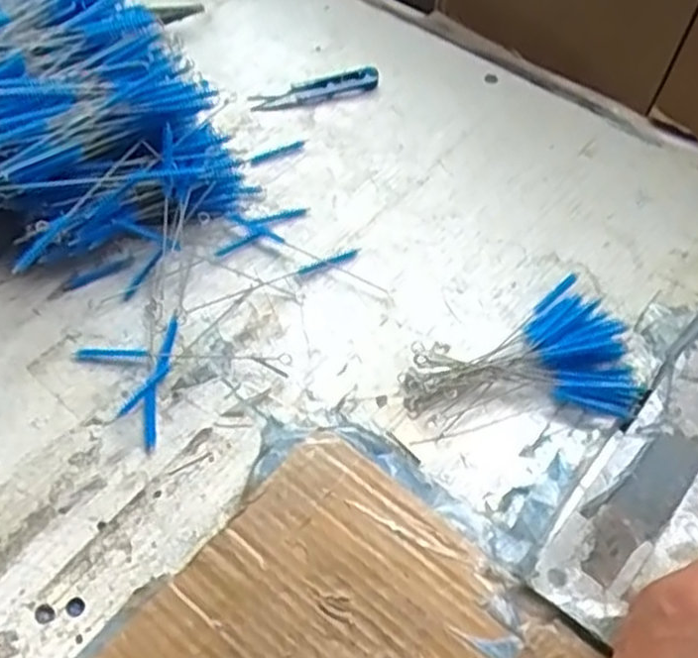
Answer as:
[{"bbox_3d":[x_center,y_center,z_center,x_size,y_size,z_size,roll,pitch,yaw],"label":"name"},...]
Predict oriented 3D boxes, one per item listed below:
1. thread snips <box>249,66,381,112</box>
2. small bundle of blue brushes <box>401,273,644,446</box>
[{"bbox_3d":[-0.026,-0.187,0.597,0.104,0.008,0.021,-13,54,-11],"label":"thread snips"},{"bbox_3d":[0.099,0.024,0.443,0.132,0.020,0.086,-19,56,-15],"label":"small bundle of blue brushes"}]

